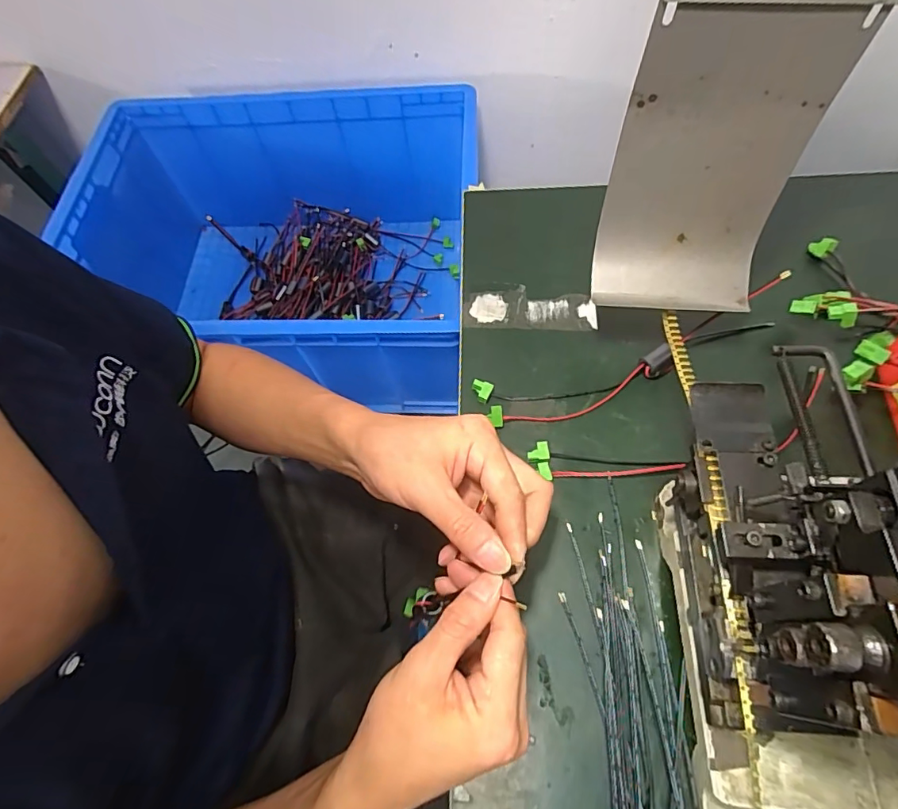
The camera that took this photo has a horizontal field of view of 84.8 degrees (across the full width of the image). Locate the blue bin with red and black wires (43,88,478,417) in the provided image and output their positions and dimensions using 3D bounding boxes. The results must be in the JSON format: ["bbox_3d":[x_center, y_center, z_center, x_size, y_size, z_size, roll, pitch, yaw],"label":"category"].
[{"bbox_3d":[-0.231,-0.215,0.723,0.518,0.235,0.416,2,65,6],"label":"blue bin with red and black wires"}]

